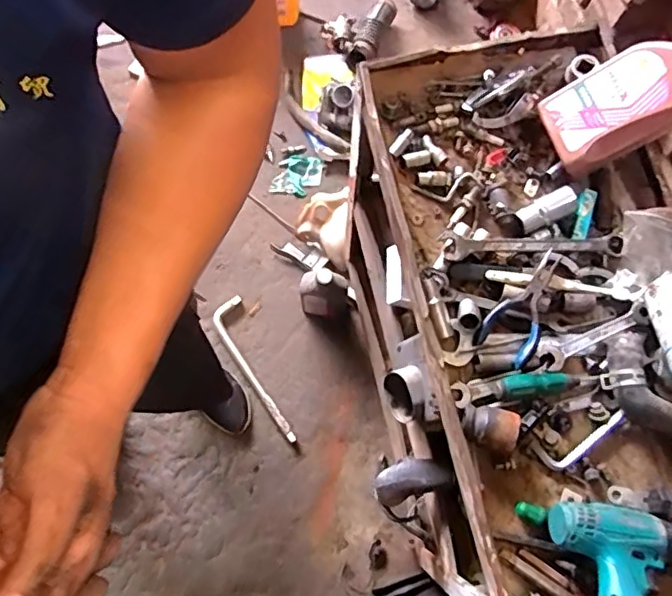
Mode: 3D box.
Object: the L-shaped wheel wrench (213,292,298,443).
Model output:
[{"bbox_3d":[-0.207,0.180,1.416,0.080,0.020,0.388,-24,75,-8],"label":"L-shaped wheel wrench"}]

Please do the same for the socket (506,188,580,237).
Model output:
[{"bbox_3d":[0.279,-0.116,0.769,0.101,0.028,0.033,-26,75,-9],"label":"socket"}]

